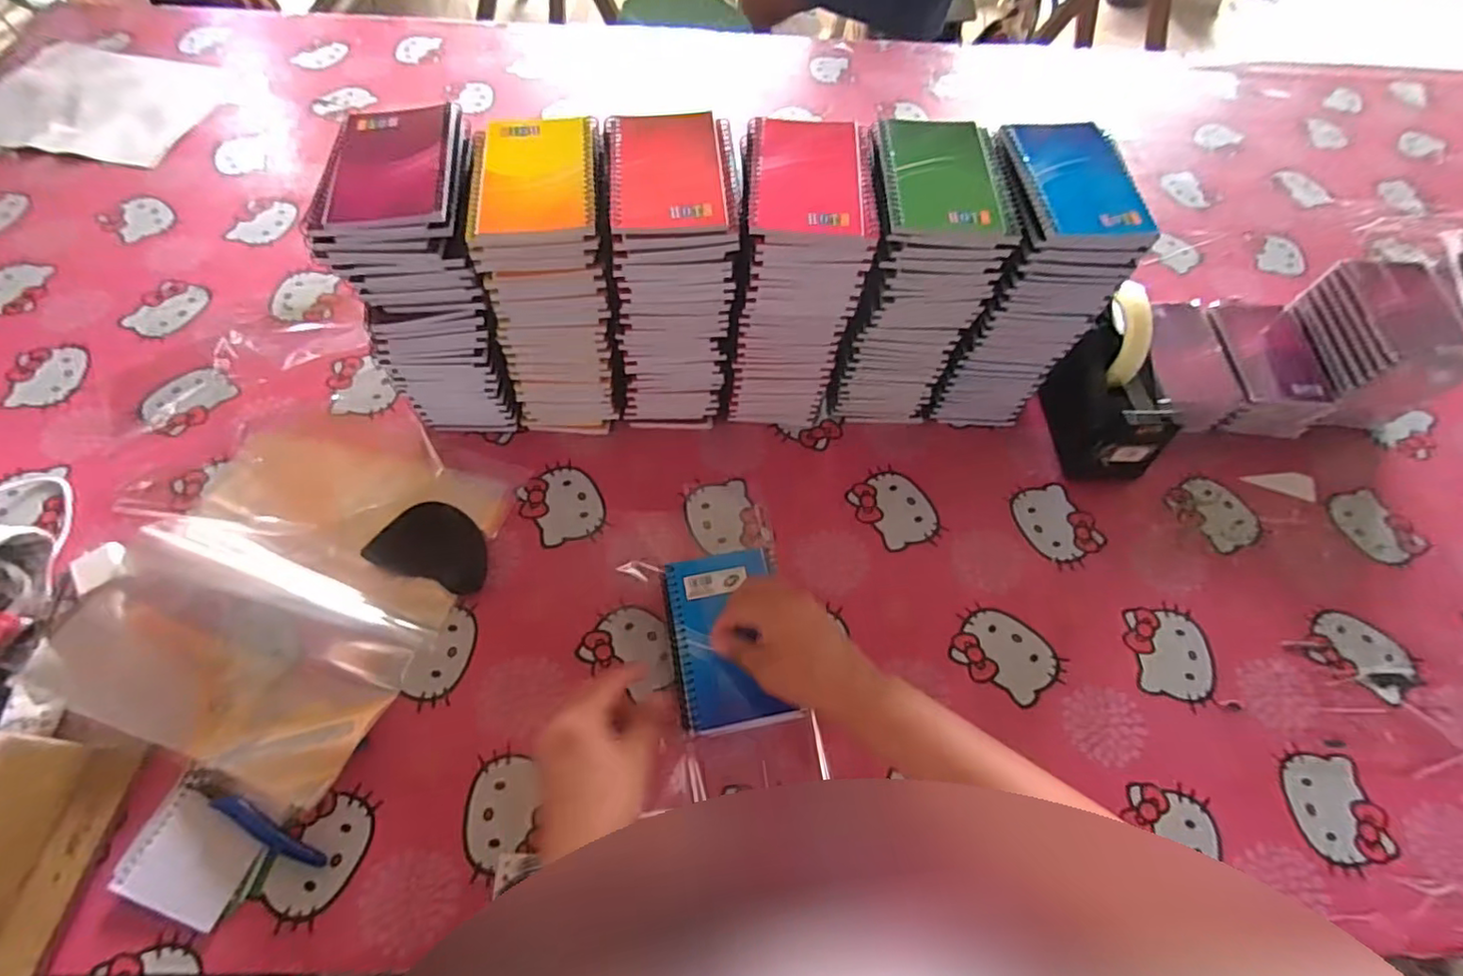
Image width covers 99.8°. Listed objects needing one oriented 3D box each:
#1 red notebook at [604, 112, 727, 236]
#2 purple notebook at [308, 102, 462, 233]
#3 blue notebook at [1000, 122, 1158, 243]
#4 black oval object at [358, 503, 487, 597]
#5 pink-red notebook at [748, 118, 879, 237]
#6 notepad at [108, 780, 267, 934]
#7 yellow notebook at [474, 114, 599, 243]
[{"bbox_3d":[-0.050,-0.237,0.460,0.081,0.009,0.124,-6,62,-6],"label":"red notebook"},{"bbox_3d":[-0.254,-0.243,0.460,0.092,0.011,0.131,-4,62,-5],"label":"purple notebook"},{"bbox_3d":[0.268,-0.242,0.479,0.095,0.012,0.128,-1,61,-3],"label":"blue notebook"},{"bbox_3d":[-0.265,0.050,0.553,0.102,0.010,0.068,16,63,6],"label":"black oval object"},{"bbox_3d":[0.061,-0.238,0.463,0.094,0.006,0.126,2,61,-2],"label":"pink-red notebook"},{"bbox_3d":[-0.384,0.262,0.440,0.089,0.012,0.075,25,65,10],"label":"notepad"},{"bbox_3d":[-0.144,-0.235,0.463,0.085,0.011,0.126,-3,62,-5],"label":"yellow notebook"}]

